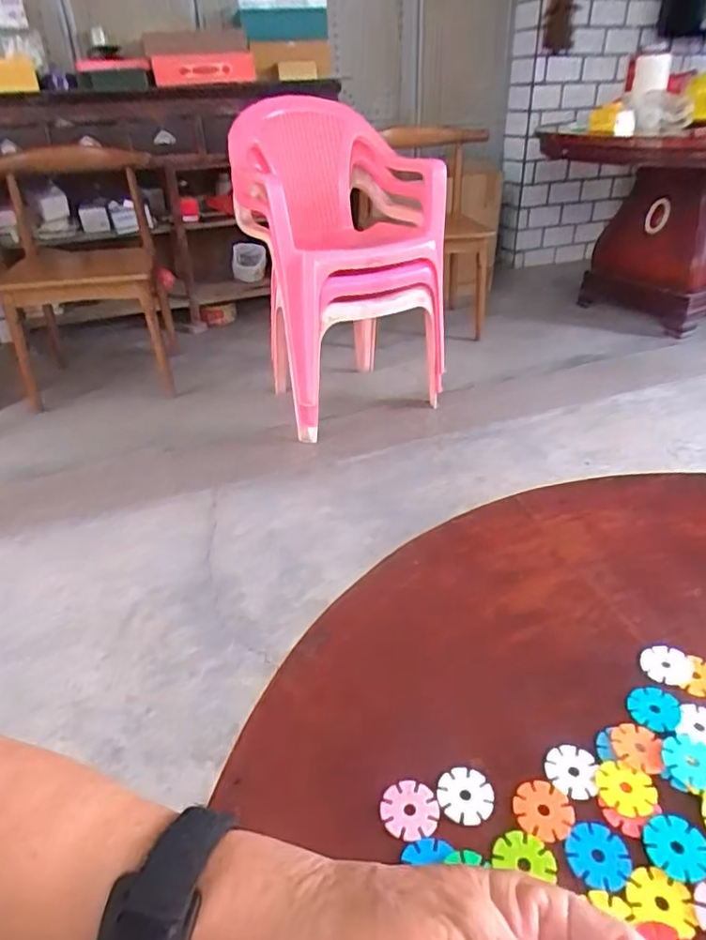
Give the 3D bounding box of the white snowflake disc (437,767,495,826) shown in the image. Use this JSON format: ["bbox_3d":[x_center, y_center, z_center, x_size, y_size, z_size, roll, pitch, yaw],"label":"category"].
[{"bbox_3d":[0.065,0.186,0.338,0.031,0.004,0.030,-2,33,1],"label":"white snowflake disc"}]

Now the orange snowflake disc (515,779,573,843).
[{"bbox_3d":[0.107,0.190,0.331,0.031,0.004,0.033,-2,33,1],"label":"orange snowflake disc"}]

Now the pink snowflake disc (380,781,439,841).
[{"bbox_3d":[0.033,0.192,0.334,0.031,0.006,0.029,-2,33,1],"label":"pink snowflake disc"}]

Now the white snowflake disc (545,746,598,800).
[{"bbox_3d":[0.130,0.177,0.351,0.028,0.004,0.029,7,34,15],"label":"white snowflake disc"}]

